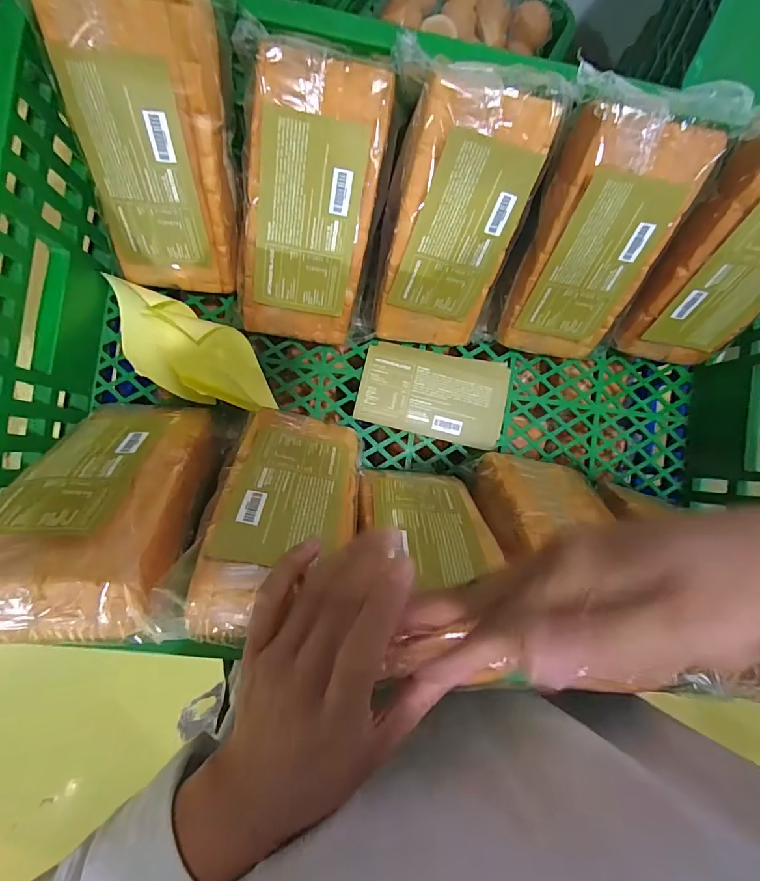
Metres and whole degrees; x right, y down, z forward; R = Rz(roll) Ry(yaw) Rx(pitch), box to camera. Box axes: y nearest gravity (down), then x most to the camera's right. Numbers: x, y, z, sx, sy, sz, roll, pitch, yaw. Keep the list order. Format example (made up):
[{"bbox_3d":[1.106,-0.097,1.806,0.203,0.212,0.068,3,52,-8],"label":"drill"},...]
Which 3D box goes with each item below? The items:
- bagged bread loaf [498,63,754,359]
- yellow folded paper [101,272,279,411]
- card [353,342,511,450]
[{"bbox_3d":[0.172,-0.154,0.353,0.116,0.201,0.047,7,48,-3],"label":"bagged bread loaf"},{"bbox_3d":[-0.169,-0.077,0.395,0.159,0.032,0.074,21,86,-5],"label":"yellow folded paper"},{"bbox_3d":[0.053,-0.043,0.430,0.142,0.004,0.080,11,90,-6],"label":"card"}]

